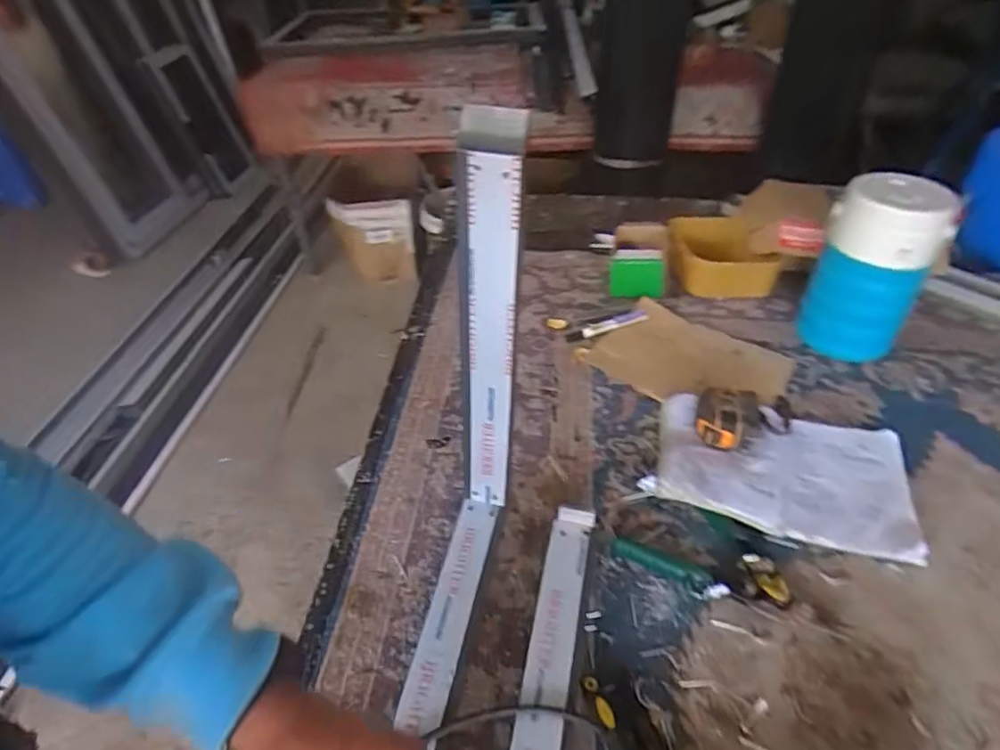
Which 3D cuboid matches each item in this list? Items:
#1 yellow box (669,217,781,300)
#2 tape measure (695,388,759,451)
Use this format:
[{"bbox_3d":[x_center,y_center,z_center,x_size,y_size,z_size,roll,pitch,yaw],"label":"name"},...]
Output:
[{"bbox_3d":[0.379,-0.209,1.060,0.167,0.078,0.169,0,41,-1],"label":"yellow box"},{"bbox_3d":[0.290,0.057,0.779,0.077,0.073,0.066,20,45,21],"label":"tape measure"}]

